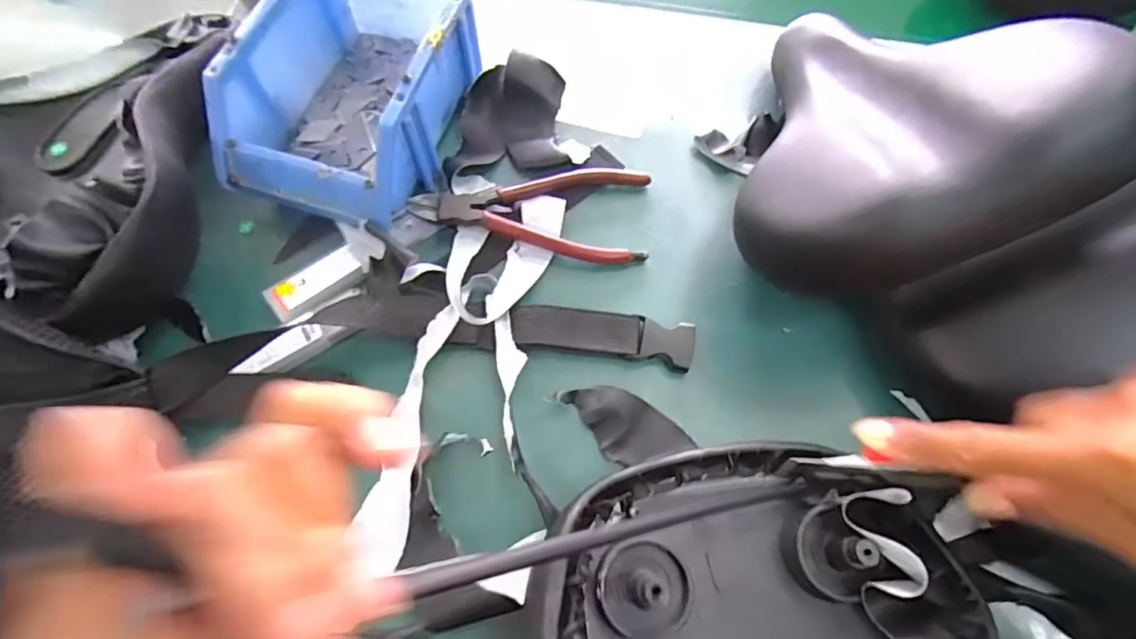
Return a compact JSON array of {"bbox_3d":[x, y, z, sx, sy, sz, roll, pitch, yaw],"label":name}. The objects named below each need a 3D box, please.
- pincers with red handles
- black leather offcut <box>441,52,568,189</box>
[{"bbox_3d":[-0.024,-0.076,0.365,0.152,0.015,0.068,6,65,0],"label":"pincers with red handles"},{"bbox_3d":[-0.044,-0.145,0.388,0.081,0.026,0.085,-2,66,-4],"label":"black leather offcut"}]

